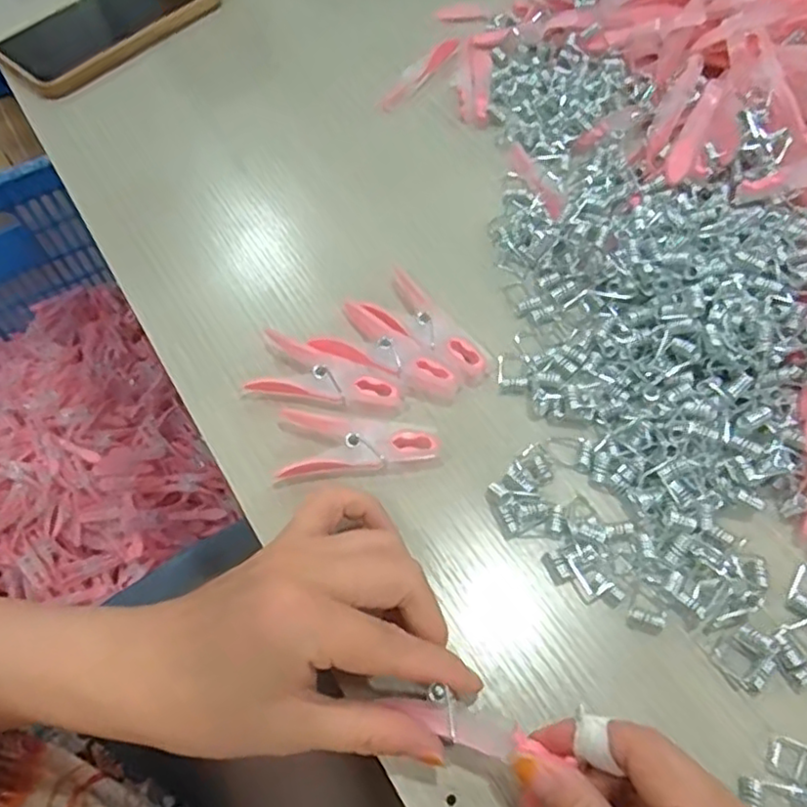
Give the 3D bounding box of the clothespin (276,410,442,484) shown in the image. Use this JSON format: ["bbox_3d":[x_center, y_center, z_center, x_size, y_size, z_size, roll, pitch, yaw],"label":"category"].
[{"bbox_3d":[-0.022,0.019,0.321,0.076,0.012,0.037,0,62,3],"label":"clothespin"}]

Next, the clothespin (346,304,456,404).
[{"bbox_3d":[-0.004,-0.028,0.342,0.025,0.009,0.072,-38,67,-16],"label":"clothespin"}]

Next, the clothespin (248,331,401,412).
[{"bbox_3d":[-0.039,-0.012,0.337,0.075,0.012,0.032,14,64,10],"label":"clothespin"}]

